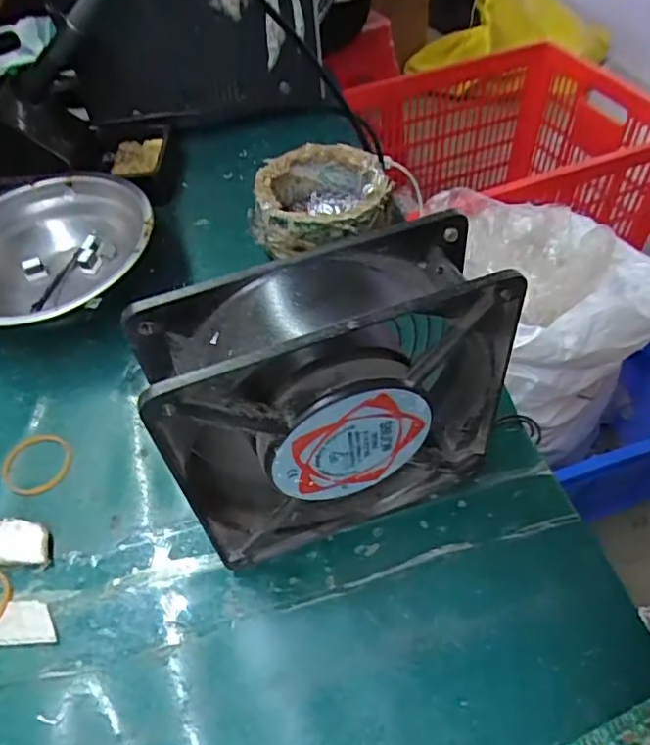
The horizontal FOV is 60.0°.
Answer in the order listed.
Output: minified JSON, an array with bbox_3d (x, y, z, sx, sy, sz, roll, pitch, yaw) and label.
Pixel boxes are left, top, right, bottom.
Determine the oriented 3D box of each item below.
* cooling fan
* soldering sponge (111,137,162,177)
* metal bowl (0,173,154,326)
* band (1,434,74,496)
[{"bbox_3d":[0.004,0.014,0.212,0.118,0.123,0.040,-18,52,-9],"label":"cooling fan"},{"bbox_3d":[-0.137,-0.154,0.411,0.033,0.010,0.045,-4,51,1],"label":"soldering sponge"},{"bbox_3d":[-0.165,-0.066,0.345,0.122,0.047,0.122,-2,51,3],"label":"metal bowl"},{"bbox_3d":[-0.142,0.044,0.278,0.034,0.004,0.033,-2,51,3],"label":"band"}]

